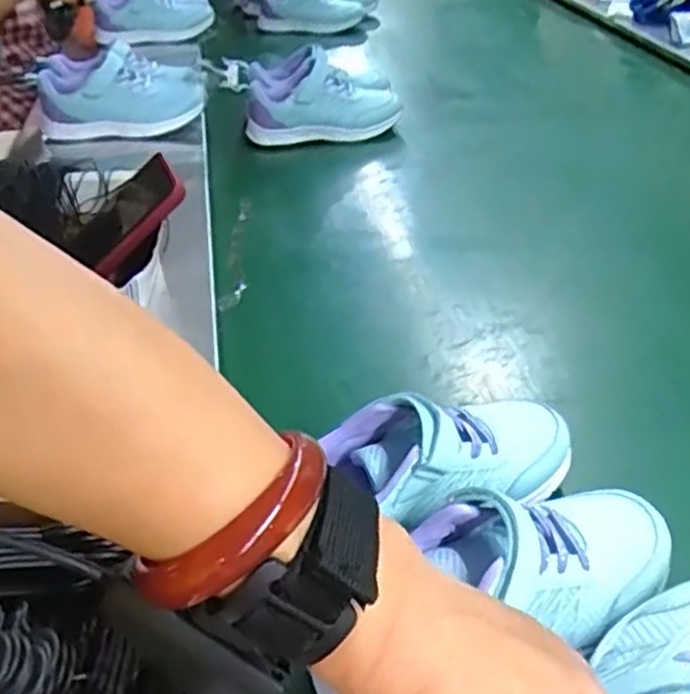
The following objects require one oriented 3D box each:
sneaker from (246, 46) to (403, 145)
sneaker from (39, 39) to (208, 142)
[{"bbox_3d":[-0.034,-0.327,0.970,0.211,0.085,0.107,-8,38,-10],"label":"sneaker"},{"bbox_3d":[-0.282,-0.321,0.915,0.199,0.085,0.108,-10,38,-13],"label":"sneaker"}]

